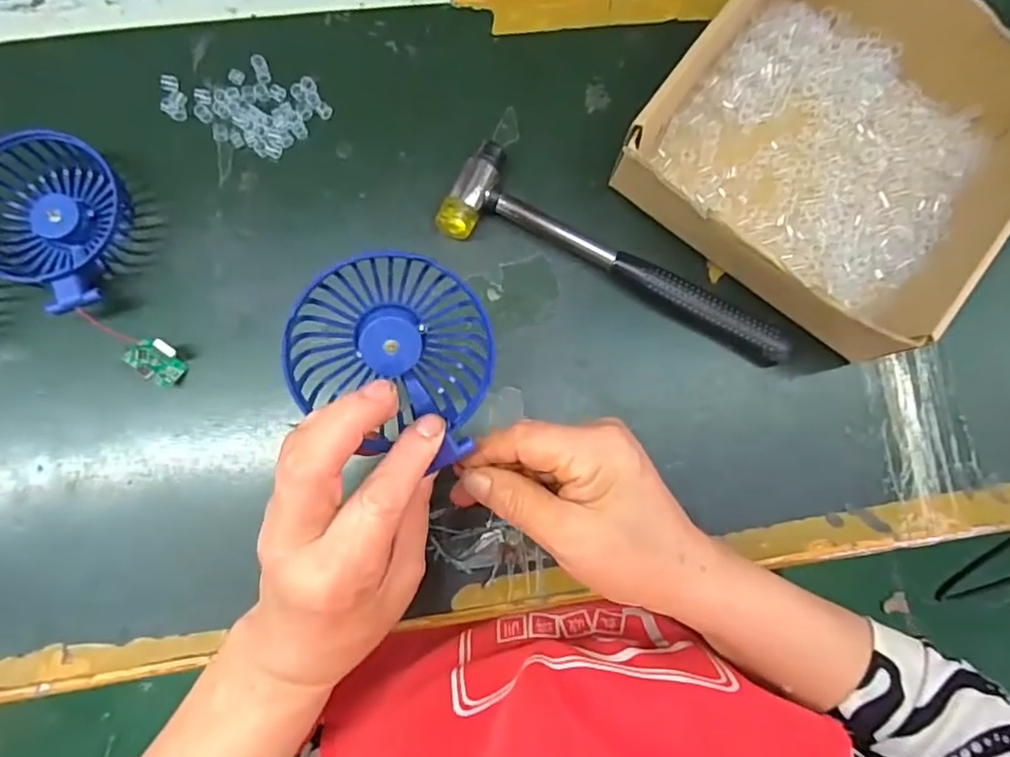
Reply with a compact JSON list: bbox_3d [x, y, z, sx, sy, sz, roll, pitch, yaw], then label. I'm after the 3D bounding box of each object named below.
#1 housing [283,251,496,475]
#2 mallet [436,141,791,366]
[{"bbox_3d":[-0.050,-0.010,0.272,0.090,0.030,0.087,6,103,-13],"label":"housing"},{"bbox_3d":[0.076,-0.078,0.380,0.230,0.022,0.058,23,82,-1],"label":"mallet"}]

